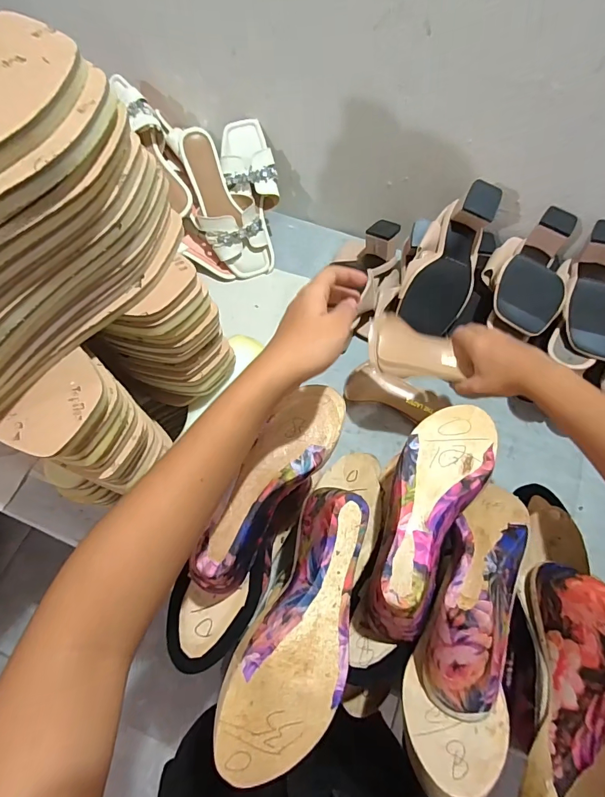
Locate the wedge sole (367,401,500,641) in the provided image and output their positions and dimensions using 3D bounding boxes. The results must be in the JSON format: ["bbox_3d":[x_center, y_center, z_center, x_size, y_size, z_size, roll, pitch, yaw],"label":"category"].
[{"bbox_3d":[0.116,0.099,0.373,0.075,0.060,0.221,24,68,10],"label":"wedge sole"}]

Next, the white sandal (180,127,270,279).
[{"bbox_3d":[-0.128,-0.326,0.684,0.107,0.051,0.244,-33,113,-14],"label":"white sandal"}]

